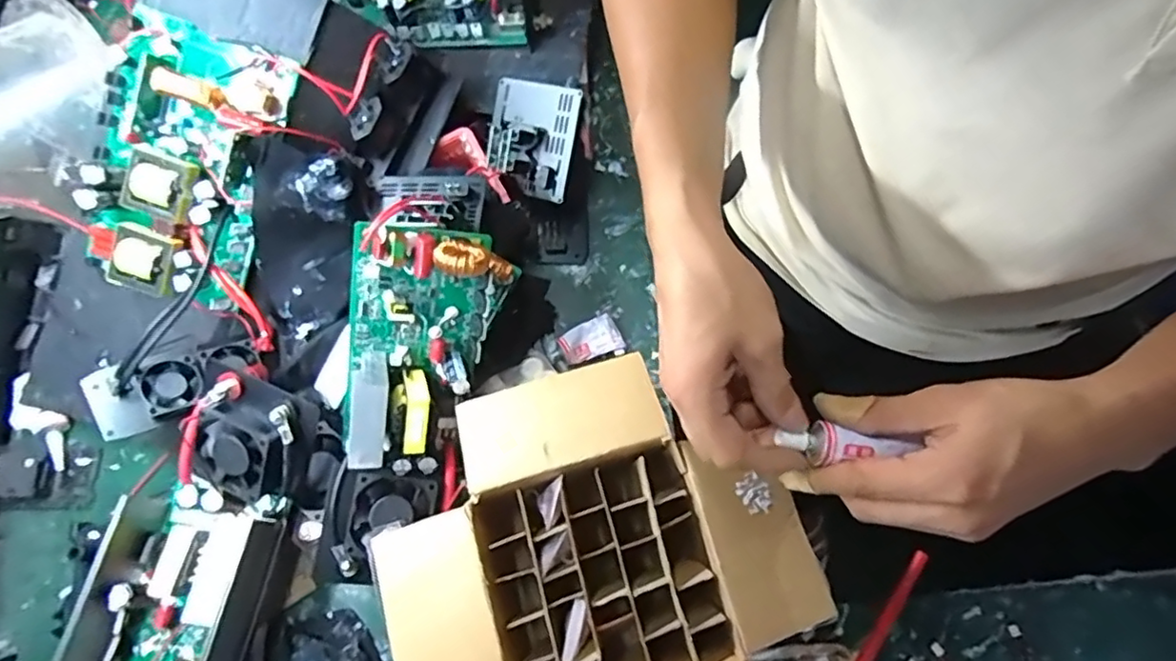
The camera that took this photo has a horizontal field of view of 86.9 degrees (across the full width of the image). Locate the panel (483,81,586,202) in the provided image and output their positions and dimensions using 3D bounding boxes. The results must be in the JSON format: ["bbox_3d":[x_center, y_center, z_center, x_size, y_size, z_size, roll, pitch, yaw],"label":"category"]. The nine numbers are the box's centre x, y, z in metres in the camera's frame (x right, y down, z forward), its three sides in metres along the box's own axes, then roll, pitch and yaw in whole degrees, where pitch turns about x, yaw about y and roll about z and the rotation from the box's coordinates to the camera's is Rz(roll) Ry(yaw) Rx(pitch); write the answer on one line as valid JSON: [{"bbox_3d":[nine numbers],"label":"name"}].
[{"bbox_3d":[-0.054,-0.174,0.559,0.083,0.025,0.097,14,95,10],"label":"panel"}]

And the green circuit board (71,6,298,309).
[{"bbox_3d":[-0.320,-0.130,0.482,0.134,0.046,0.208,18,94,-4],"label":"green circuit board"}]

